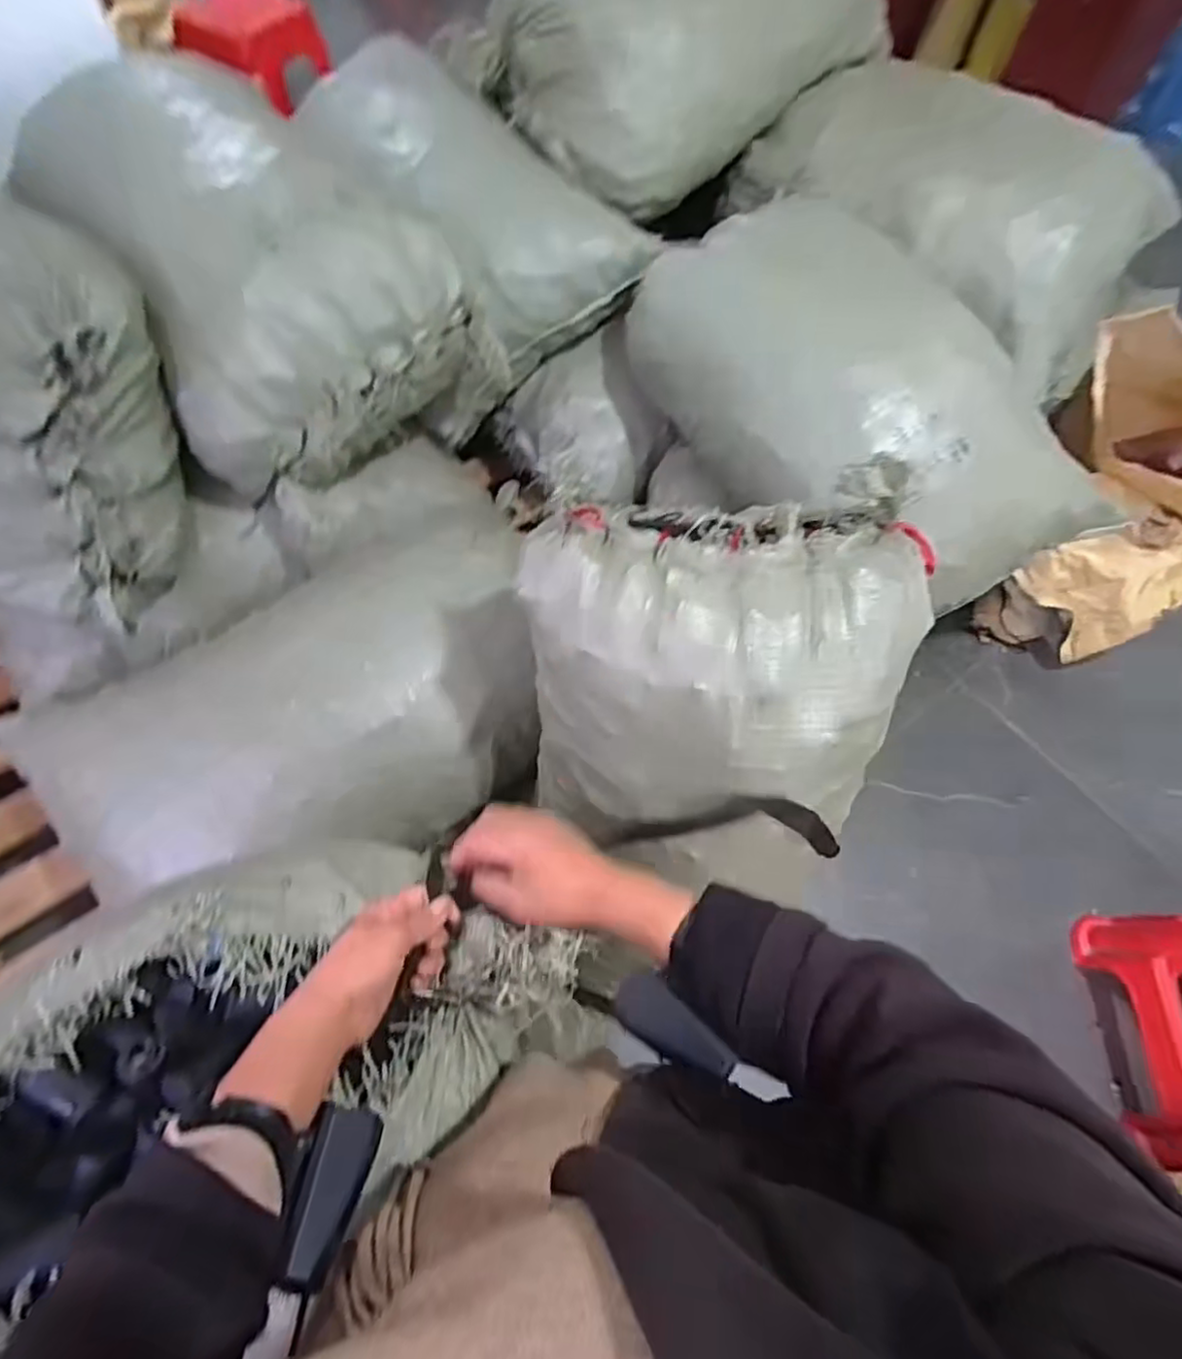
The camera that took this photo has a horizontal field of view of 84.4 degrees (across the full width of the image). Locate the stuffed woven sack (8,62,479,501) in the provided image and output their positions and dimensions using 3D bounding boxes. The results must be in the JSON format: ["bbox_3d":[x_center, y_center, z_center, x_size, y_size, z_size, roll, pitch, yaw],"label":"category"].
[{"bbox_3d":[-0.548,-0.664,1.010,0.421,0.300,0.685,-34,68,-18],"label":"stuffed woven sack"}]

